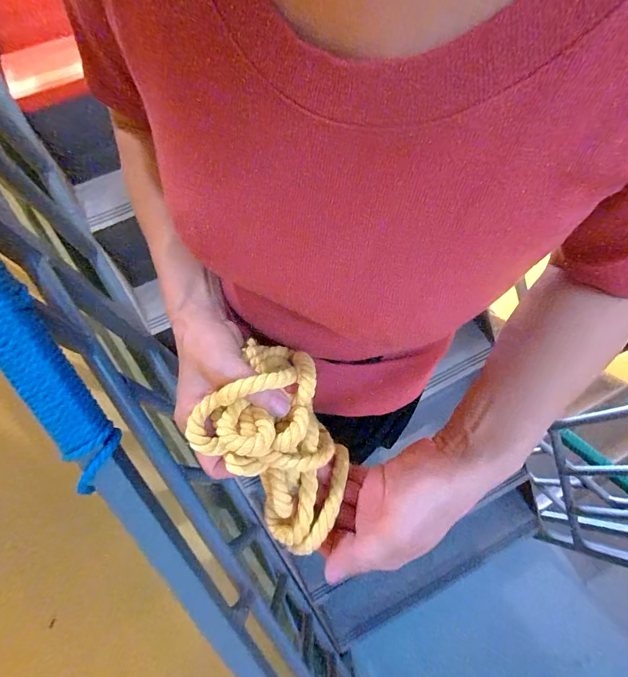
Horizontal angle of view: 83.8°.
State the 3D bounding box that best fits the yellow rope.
[{"bbox_3d":[-0.027,0.068,0.264,0.101,0.065,0.146,-38,73,-13],"label":"yellow rope"}]

